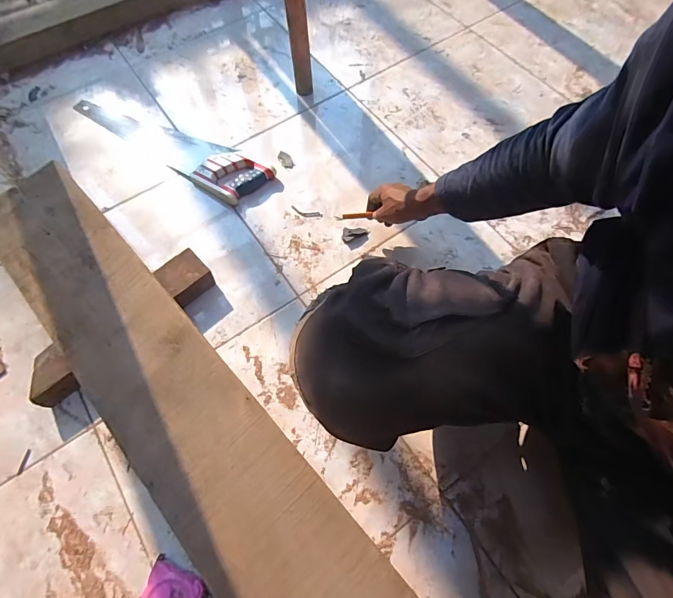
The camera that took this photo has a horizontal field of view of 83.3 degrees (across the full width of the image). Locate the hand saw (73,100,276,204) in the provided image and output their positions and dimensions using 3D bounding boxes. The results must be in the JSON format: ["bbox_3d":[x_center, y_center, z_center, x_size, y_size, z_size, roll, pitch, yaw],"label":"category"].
[{"bbox_3d":[-0.378,-0.359,0.847,0.526,0.030,0.108,31,71,13],"label":"hand saw"}]

